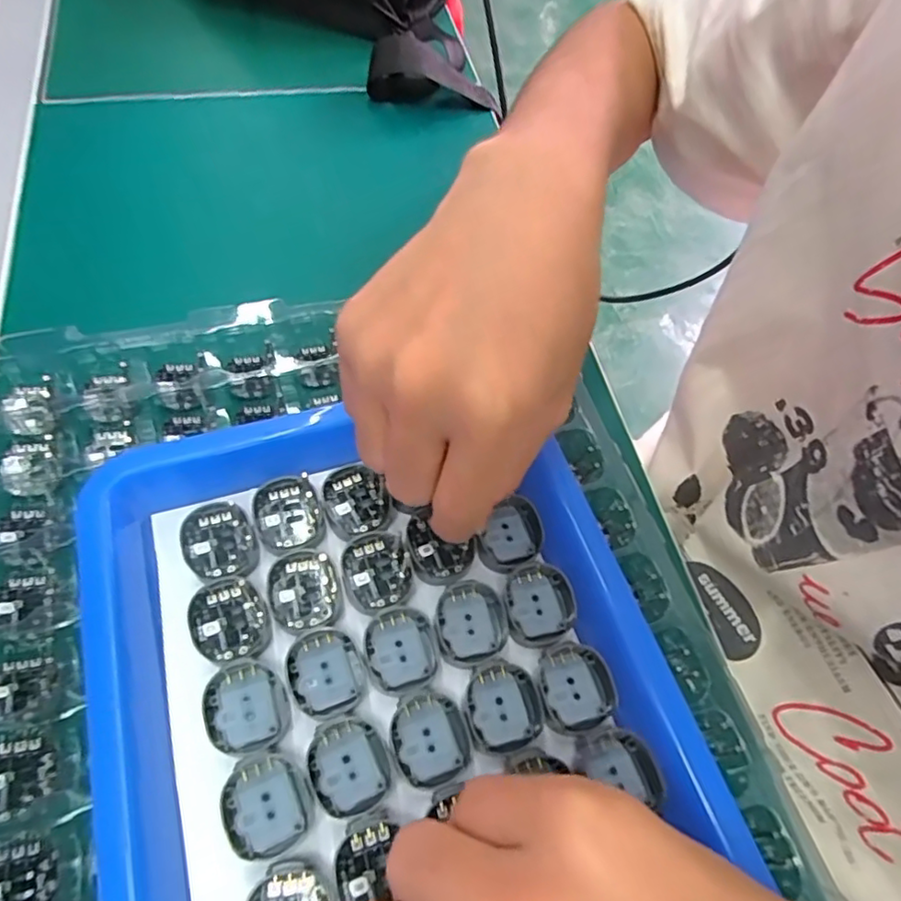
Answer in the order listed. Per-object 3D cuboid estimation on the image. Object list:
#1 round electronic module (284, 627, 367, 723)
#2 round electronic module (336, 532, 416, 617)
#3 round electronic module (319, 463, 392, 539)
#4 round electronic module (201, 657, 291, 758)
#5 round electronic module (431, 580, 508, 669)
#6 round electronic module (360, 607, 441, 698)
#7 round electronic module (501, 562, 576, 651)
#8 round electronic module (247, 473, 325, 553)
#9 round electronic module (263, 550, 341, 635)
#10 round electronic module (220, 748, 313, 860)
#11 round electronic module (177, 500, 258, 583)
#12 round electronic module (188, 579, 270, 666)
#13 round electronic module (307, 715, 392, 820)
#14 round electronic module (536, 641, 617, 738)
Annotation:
[{"bbox_3d":[-0.043,0.076,0.214,0.026,0.004,0.029,-16,63,-13],"label":"round electronic module"},{"bbox_3d":[-0.027,0.045,0.231,0.026,0.004,0.029,-17,63,-13],"label":"round electronic module"},{"bbox_3d":[-0.037,0.019,0.244,0.025,0.004,0.030,-19,64,-14],"label":"round electronic module"},{"bbox_3d":[-0.068,0.085,0.206,0.026,0.005,0.029,-16,63,-13],"label":"round electronic module"},{"bbox_3d":[0.007,0.062,0.226,0.026,0.004,0.030,-7,61,-8],"label":"round electronic module"},{"bbox_3d":[-0.018,0.070,0.220,0.026,0.004,0.028,2,61,-3],"label":"round electronic module"},{"bbox_3d":[0.033,0.057,0.232,0.027,0.004,0.029,-14,63,-12],"label":"round electronic module"},{"bbox_3d":[-0.063,0.024,0.239,0.025,0.004,0.031,-19,64,-14],"label":"round electronic module"},{"bbox_3d":[-0.053,0.051,0.225,0.025,0.004,0.029,-18,63,-13],"label":"round electronic module"},{"bbox_3d":[-0.057,0.110,0.196,0.026,0.005,0.029,-16,63,-12],"label":"round electronic module"},{"bbox_3d":[-0.087,0.033,0.232,0.025,0.004,0.031,-22,65,-15],"label":"round electronic module"},{"bbox_3d":[-0.078,0.060,0.219,0.025,0.004,0.030,-17,61,-18],"label":"round electronic module"},{"bbox_3d":[-0.033,0.101,0.201,0.024,0.004,0.028,-15,63,-12],"label":"round electronic module"},{"bbox_3d":[0.044,0.083,0.218,0.026,0.004,0.029,-13,62,-11],"label":"round electronic module"}]

